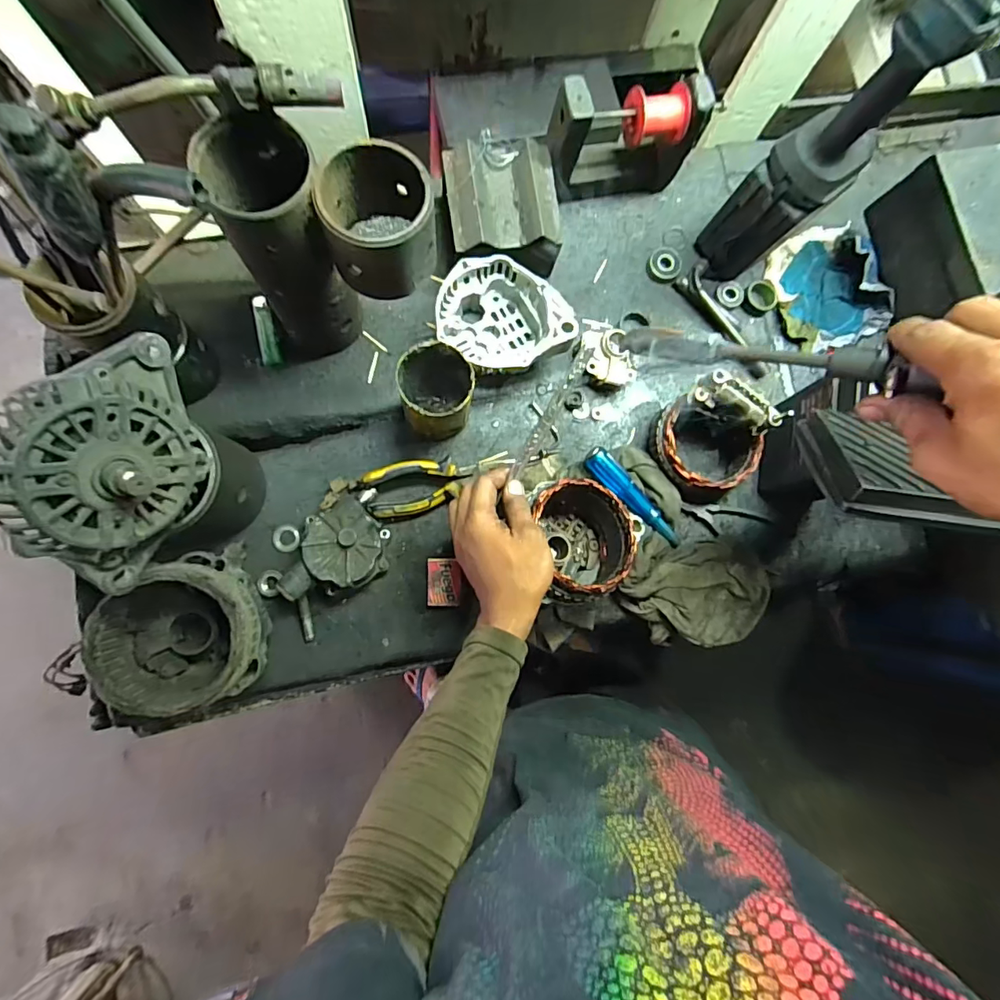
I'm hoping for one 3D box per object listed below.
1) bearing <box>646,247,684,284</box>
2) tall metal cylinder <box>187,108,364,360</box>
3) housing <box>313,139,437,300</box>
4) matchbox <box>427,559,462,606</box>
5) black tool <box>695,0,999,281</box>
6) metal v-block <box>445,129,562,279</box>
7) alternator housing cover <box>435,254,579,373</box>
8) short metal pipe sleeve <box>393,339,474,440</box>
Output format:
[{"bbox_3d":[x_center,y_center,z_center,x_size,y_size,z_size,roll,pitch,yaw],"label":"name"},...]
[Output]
[{"bbox_3d":[0.206,-0.296,0.632,0.041,0.009,0.043,1,83,-5],"label":"bearing"},{"bbox_3d":[-0.193,-0.227,0.480,0.092,0.231,0.104,-16,84,-7],"label":"tall metal cylinder"},{"bbox_3d":[-0.097,-0.228,0.410,0.086,0.075,0.087,-14,84,-6],"label":"housing"},{"bbox_3d":[-0.063,0.092,0.568,0.036,0.019,0.052,-1,83,-5],"label":"matchbox"},{"bbox_3d":[0.322,-0.349,0.493,0.076,0.331,0.125,44,81,2],"label":"black tool"},{"bbox_3d":[0.003,-0.324,0.578,0.121,0.089,0.151,-8,84,-6],"label":"metal v-block"},{"bbox_3d":[0.002,-0.195,0.572,0.146,0.080,0.126,40,81,1],"label":"alternator housing cover"},{"bbox_3d":[-0.067,-0.114,0.535,0.073,0.110,0.083,-13,84,-6],"label":"short metal pipe sleeve"}]

